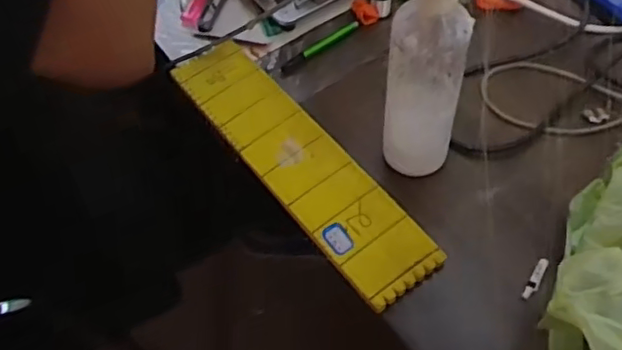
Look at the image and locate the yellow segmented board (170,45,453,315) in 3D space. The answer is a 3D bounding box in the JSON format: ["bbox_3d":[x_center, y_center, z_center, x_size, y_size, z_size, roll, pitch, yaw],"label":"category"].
[{"bbox_3d":[-0.017,-0.023,0.628,0.085,0.015,0.356,-33,61,-17],"label":"yellow segmented board"}]

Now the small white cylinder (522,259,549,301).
[{"bbox_3d":[0.197,0.090,0.549,0.009,0.009,0.043,27,62,19],"label":"small white cylinder"}]

